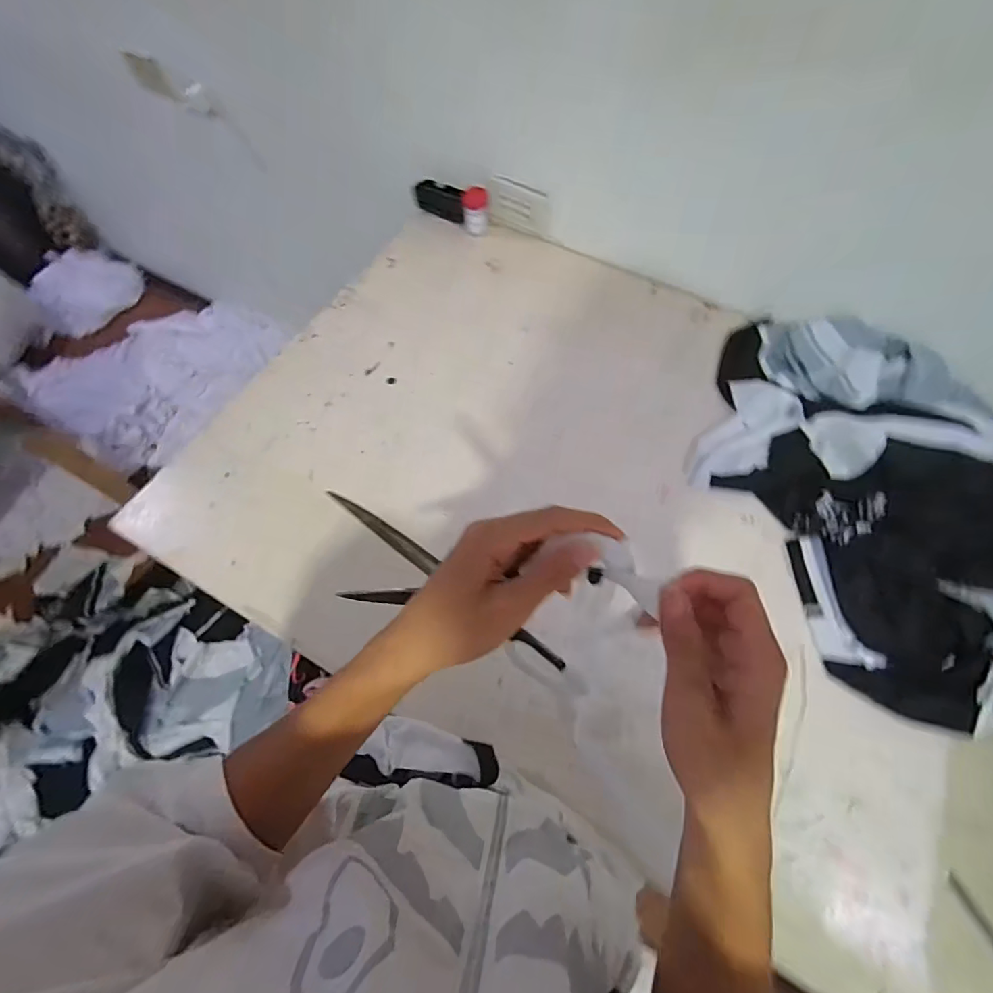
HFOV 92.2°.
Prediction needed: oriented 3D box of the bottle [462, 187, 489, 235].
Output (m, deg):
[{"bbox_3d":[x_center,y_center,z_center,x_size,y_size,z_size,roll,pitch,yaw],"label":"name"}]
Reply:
[{"bbox_3d":[-0.035,-0.511,0.862,0.045,0.067,0.037,-4,64,-1],"label":"bottle"}]

